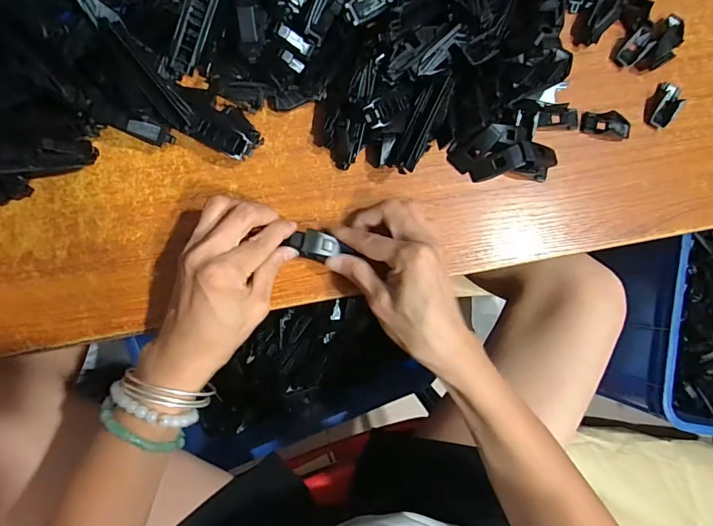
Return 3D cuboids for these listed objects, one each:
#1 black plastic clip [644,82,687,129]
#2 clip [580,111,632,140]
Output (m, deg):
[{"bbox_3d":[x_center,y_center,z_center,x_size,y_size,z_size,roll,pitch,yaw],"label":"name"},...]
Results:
[{"bbox_3d":[0.269,-0.138,0.378,0.023,0.011,0.039,30,83,-5],"label":"black plastic clip"},{"bbox_3d":[0.215,-0.120,0.373,0.047,0.008,0.023,8,86,-7],"label":"clip"}]

